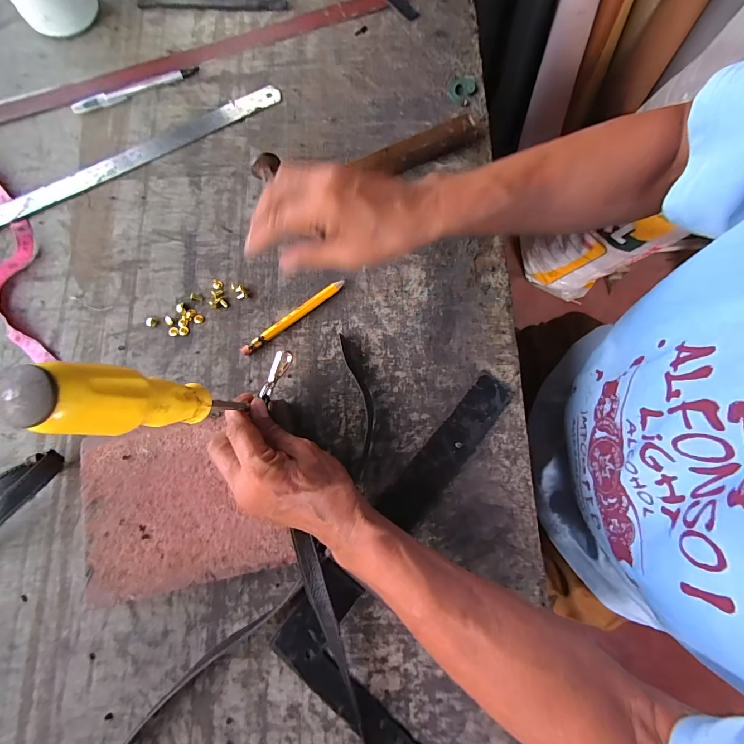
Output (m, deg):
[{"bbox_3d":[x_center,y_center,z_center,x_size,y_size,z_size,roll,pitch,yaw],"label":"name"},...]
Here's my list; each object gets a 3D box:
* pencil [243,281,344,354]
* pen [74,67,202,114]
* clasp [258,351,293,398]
[{"bbox_3d":[-0.079,-0.056,0.374,0.120,0.009,0.012,-37,80,-8],"label":"pencil"},{"bbox_3d":[-0.274,-0.329,0.432,0.145,0.007,0.015,-25,78,-6],"label":"pen"},{"bbox_3d":[-0.087,0.002,0.335,0.012,0.012,0.047,20,64,5],"label":"clasp"}]

